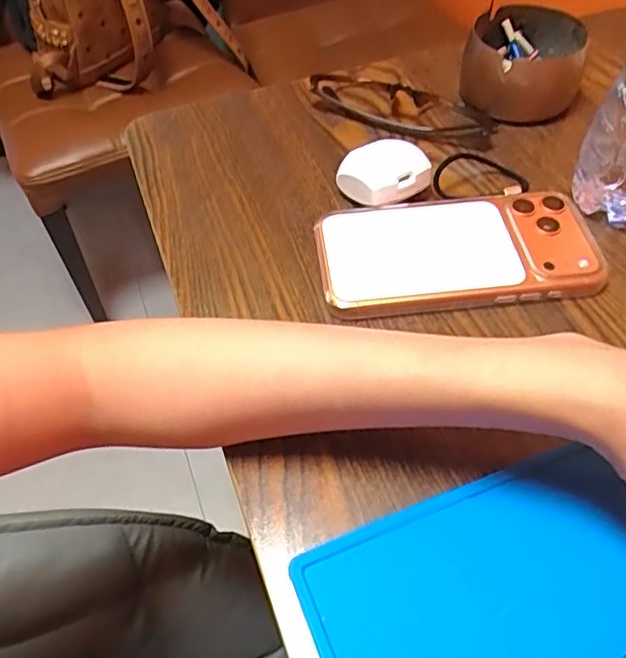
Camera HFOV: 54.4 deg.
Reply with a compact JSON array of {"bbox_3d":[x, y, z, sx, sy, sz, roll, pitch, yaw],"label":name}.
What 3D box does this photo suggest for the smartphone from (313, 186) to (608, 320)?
[{"bbox_3d":[0.086,-0.047,0.371,0.163,0.015,0.085,-8,53,-4],"label":"smartphone"}]

